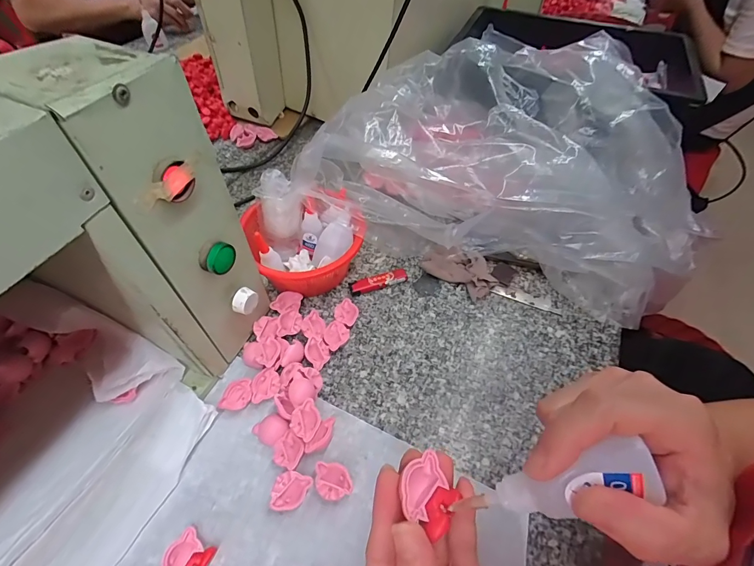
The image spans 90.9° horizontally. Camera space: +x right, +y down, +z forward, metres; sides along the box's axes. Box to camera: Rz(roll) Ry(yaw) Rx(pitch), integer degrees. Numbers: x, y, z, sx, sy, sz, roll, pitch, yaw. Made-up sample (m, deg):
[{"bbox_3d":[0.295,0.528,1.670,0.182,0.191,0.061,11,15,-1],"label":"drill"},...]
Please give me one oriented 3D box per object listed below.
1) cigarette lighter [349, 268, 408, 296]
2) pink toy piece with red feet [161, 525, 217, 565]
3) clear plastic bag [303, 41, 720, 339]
[{"bbox_3d":[0.002,-0.001,0.478,0.075,0.012,0.021,-13,53,-11],"label":"cigarette lighter"},{"bbox_3d":[-0.152,0.223,0.297,0.033,0.016,0.035,29,57,20],"label":"pink toy piece with red feet"},{"bbox_3d":[0.209,-0.176,0.527,0.519,0.166,0.394,12,52,8],"label":"clear plastic bag"}]

